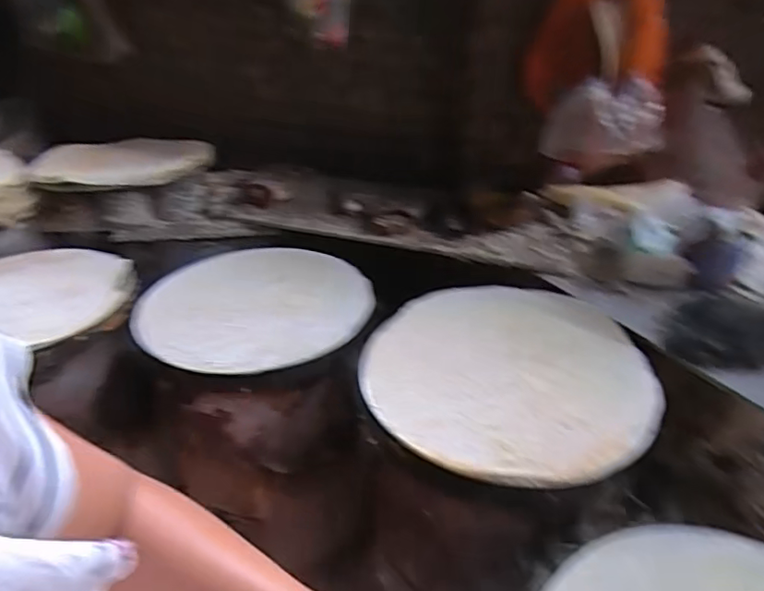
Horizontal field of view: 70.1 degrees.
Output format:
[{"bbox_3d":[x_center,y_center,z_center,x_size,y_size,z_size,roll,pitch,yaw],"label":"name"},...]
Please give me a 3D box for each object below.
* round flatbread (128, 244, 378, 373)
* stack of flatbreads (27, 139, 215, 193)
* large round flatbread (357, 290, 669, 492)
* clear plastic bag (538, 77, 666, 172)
[{"bbox_3d":[-0.204,0.005,0.892,0.359,0.017,0.358,-1,32,1],"label":"round flatbread"},{"bbox_3d":[-0.579,-0.298,1.211,0.363,0.034,0.305,-1,32,-4],"label":"stack of flatbreads"},{"bbox_3d":[0.161,0.092,0.720,0.356,0.020,0.360,-1,32,1],"label":"large round flatbread"},{"bbox_3d":[0.379,-0.289,0.942,0.196,0.137,0.109,13,35,22],"label":"clear plastic bag"}]

